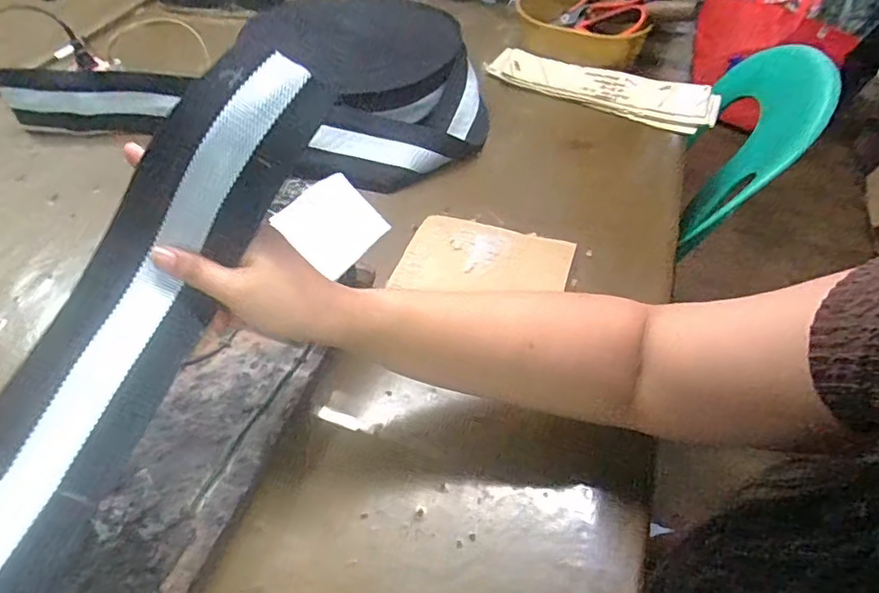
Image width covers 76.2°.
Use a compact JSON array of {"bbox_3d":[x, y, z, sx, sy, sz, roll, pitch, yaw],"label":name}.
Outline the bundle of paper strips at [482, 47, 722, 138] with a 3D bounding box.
[{"bbox_3d":[0.219,-0.287,0.767,0.303,0.027,0.084,21,51,16],"label":"bundle of paper strips"}]

